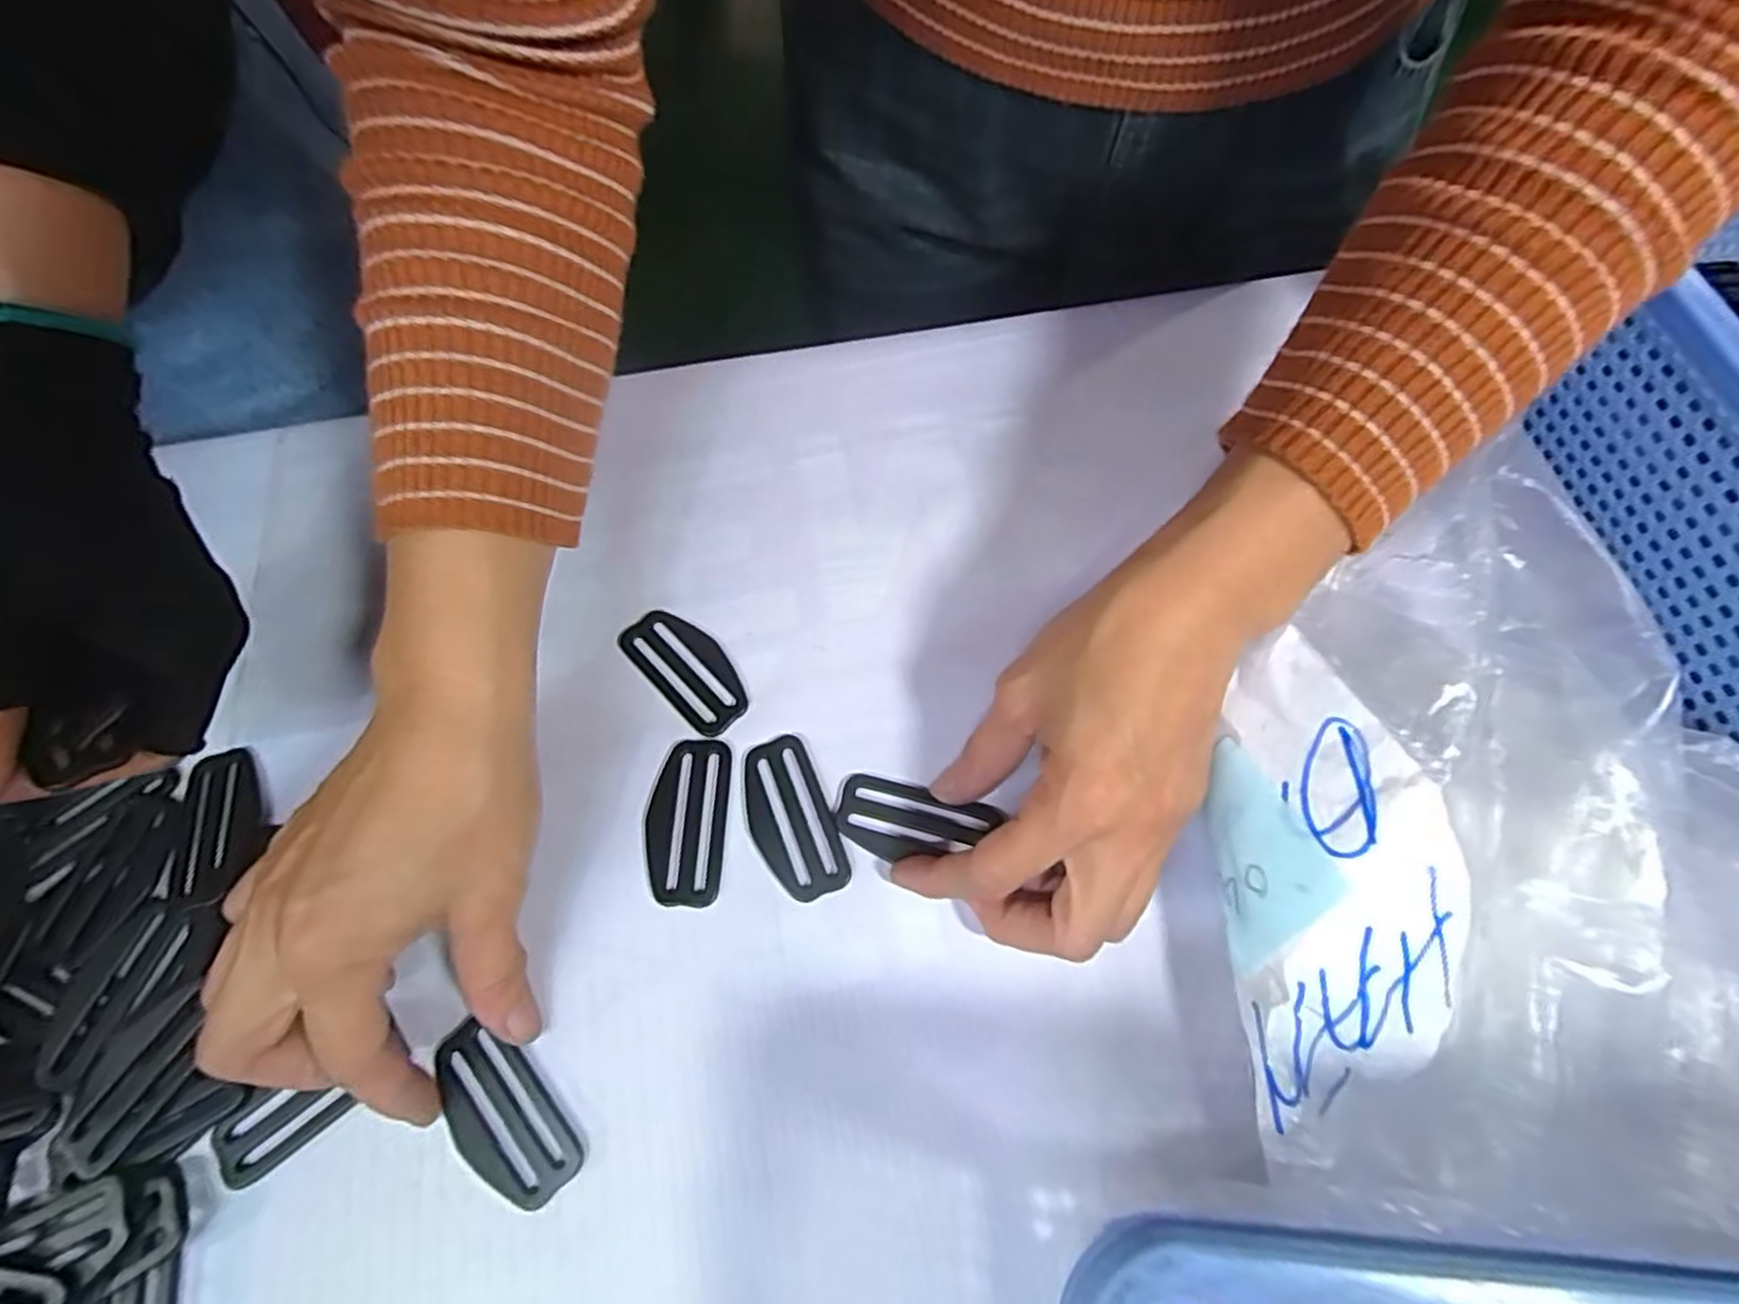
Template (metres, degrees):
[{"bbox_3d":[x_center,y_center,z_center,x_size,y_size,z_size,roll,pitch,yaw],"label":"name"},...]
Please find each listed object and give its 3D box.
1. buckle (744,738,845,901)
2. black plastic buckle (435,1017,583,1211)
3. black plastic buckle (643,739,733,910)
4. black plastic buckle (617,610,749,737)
[{"bbox_3d":[-0.028,0.060,0.274,0.030,0.004,0.059,-22,68,-9],"label":"buckle"},{"bbox_3d":[-0.118,0.146,0.239,0.029,0.004,0.059,-40,69,-14],"label":"black plastic buckle"},{"bbox_3d":[-0.067,0.061,0.274,0.029,0.004,0.059,3,67,2],"label":"black plastic buckle"},{"bbox_3d":[-0.073,0.006,0.300,0.029,0.004,0.060,-42,72,-16],"label":"black plastic buckle"}]

